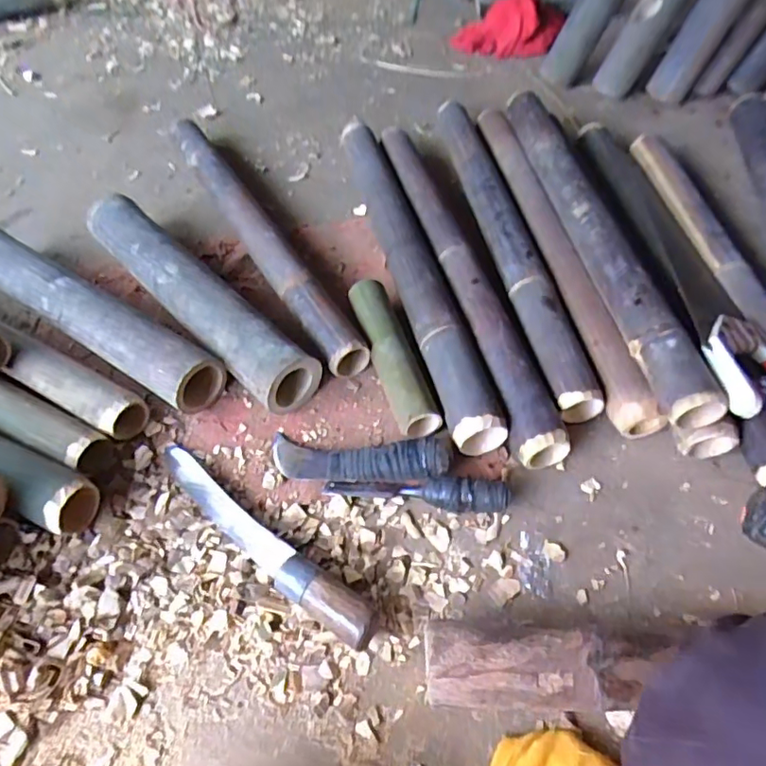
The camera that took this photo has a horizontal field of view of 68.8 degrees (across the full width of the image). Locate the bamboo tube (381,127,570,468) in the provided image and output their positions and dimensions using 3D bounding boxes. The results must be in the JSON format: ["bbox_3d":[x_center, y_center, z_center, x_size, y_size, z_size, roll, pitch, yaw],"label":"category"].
[{"bbox_3d":[0.100,-0.180,0.804,0.057,0.053,0.653,-13,55,-7],"label":"bamboo tube"}]

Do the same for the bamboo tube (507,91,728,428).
[{"bbox_3d":[0.277,-0.207,0.751,0.075,0.068,0.600,-7,54,-3],"label":"bamboo tube"}]

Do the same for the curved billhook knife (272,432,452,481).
[{"bbox_3d":[-0.028,0.081,0.639,0.205,0.041,0.053,4,54,5],"label":"curved billhook knife"}]

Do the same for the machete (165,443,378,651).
[{"bbox_3d":[-0.138,0.158,0.592,0.328,0.036,0.046,32,62,23],"label":"machete"}]

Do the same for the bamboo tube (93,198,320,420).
[{"bbox_3d":[-0.269,-0.121,0.784,0.079,0.091,0.477,-39,61,-23],"label":"bamboo tube"}]

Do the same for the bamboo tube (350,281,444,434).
[{"bbox_3d":[0.010,-0.034,0.715,0.049,0.060,0.233,-16,55,-9],"label":"bamboo tube"}]

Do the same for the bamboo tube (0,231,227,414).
[{"bbox_3d":[-0.413,-0.094,0.776,0.481,0.087,0.074,28,60,21],"label":"bamboo tube"}]

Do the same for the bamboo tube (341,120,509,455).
[{"bbox_3d":[0.028,-0.204,0.822,0.063,0.055,0.677,-13,55,-7],"label":"bamboo tube"}]

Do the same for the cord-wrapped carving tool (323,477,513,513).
[{"bbox_3d":[0.037,0.117,0.613,0.204,0.039,0.042,1,54,3],"label":"cord-wrapped carving tool"}]

